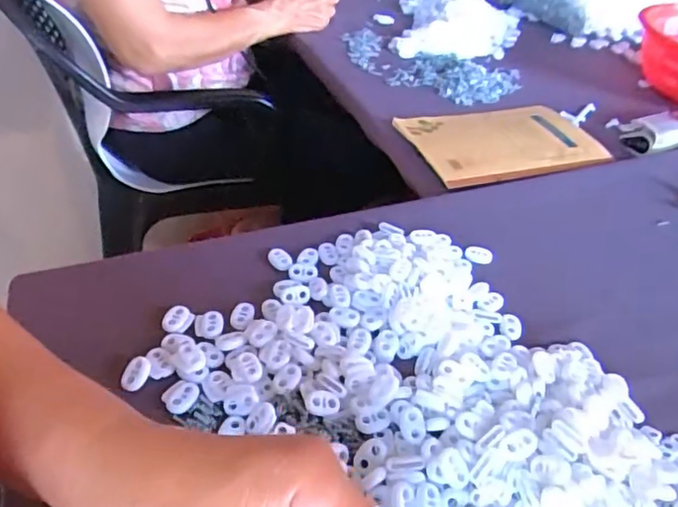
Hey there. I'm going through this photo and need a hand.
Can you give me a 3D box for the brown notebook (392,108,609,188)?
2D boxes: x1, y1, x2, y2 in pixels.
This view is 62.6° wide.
[{"bbox_3d":[0.191,-0.130,0.636,0.216,0.013,0.141,-9,41,-17],"label":"brown notebook"}]

